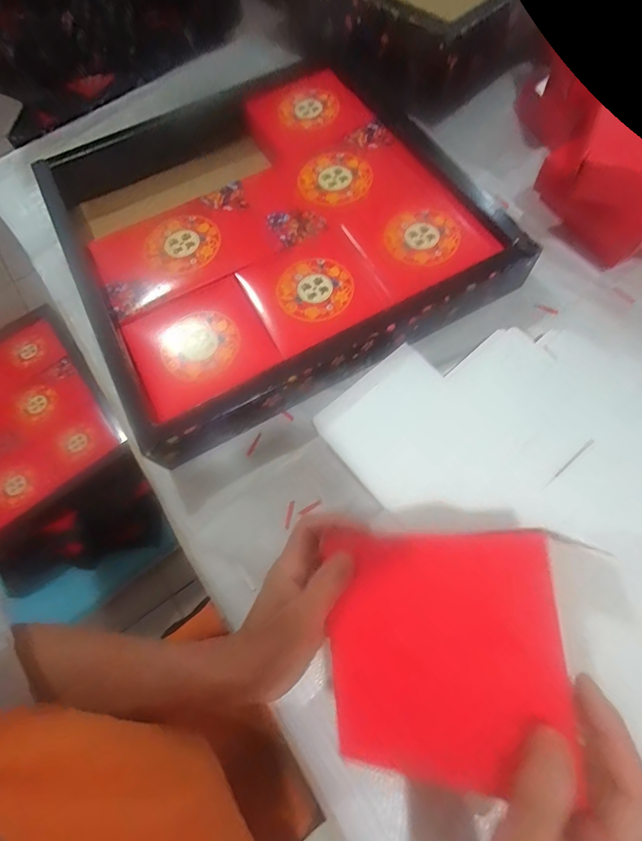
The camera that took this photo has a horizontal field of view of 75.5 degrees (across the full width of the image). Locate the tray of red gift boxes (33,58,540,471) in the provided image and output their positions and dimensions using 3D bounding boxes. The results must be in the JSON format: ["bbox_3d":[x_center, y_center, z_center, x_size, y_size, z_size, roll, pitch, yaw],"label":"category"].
[{"bbox_3d":[-0.064,-0.228,0.485,0.433,0.092,0.437,-29,71,-10],"label":"tray of red gift boxes"}]

